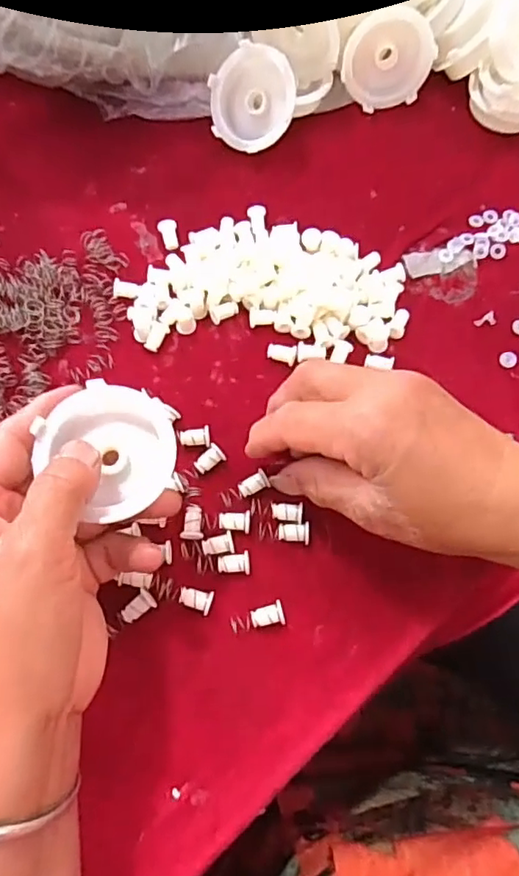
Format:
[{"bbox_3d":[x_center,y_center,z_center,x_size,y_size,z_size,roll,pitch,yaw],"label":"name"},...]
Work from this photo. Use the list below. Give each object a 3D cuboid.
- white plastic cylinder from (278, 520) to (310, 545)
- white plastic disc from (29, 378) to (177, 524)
[{"bbox_3d":[0.018,0.049,0.286,0.016,0.007,0.011,-2,71,-3],"label":"white plastic cylinder"},{"bbox_3d":[-0.062,0.004,0.240,0.056,0.017,0.051,1,71,-2],"label":"white plastic disc"}]

